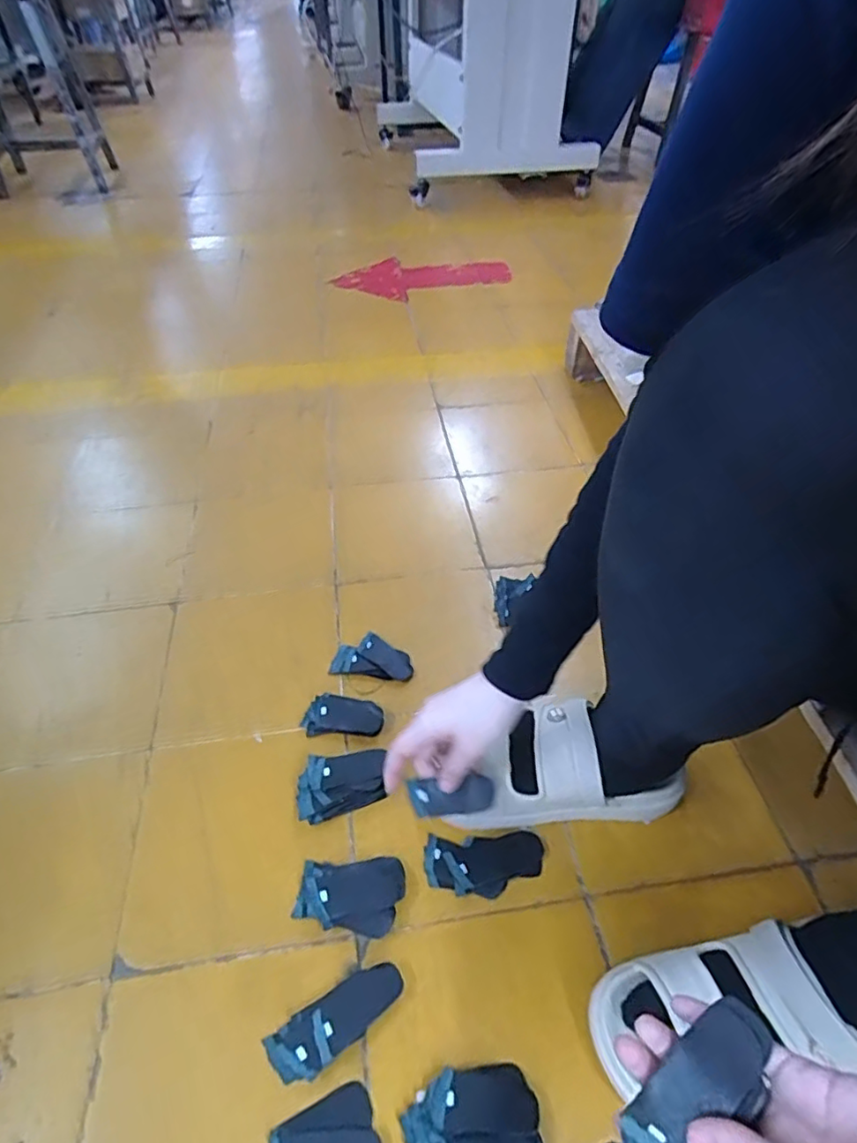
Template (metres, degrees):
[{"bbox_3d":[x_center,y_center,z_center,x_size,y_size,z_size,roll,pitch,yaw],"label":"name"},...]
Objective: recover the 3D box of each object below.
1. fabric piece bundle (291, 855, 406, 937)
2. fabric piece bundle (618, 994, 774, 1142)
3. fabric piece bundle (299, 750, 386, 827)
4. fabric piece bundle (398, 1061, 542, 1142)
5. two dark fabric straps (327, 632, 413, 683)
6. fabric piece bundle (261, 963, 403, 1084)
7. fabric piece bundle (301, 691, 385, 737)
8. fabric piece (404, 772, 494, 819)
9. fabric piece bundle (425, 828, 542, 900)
[{"bbox_3d":[-0.068,0.277,0.506,0.089,0.022,0.061,3,47,3],"label":"fabric piece bundle"},{"bbox_3d":[0.126,0.250,0.278,0.033,0.015,0.095,37,82,29],"label":"fabric piece bundle"},{"bbox_3d":[-0.084,0.206,0.567,0.083,0.029,0.055,-8,48,-8],"label":"fabric piece bundle"},{"bbox_3d":[0.030,0.388,0.408,0.093,0.019,0.064,-4,47,-3],"label":"fabric piece bundle"},{"bbox_3d":[-0.064,0.098,0.680,0.092,0.008,0.054,6,48,5],"label":"two dark fabric straps"},{"bbox_3d":[-0.071,0.343,0.450,0.104,0.017,0.040,-29,54,-24],"label":"fabric piece bundle"},{"bbox_3d":[-0.090,0.155,0.621,0.084,0.014,0.045,7,48,6],"label":"fabric piece bundle"},{"bbox_3d":[0.020,0.192,0.498,0.072,0.014,0.029,-2,47,-8],"label":"fabric piece"},{"bbox_3d":[0.051,0.264,0.529,0.104,0.012,0.052,-1,47,-1],"label":"fabric piece bundle"}]

